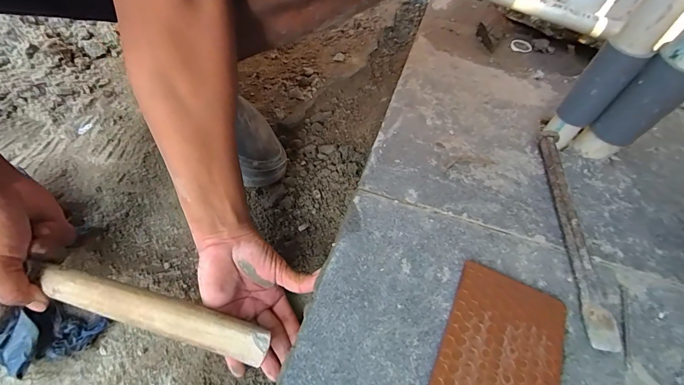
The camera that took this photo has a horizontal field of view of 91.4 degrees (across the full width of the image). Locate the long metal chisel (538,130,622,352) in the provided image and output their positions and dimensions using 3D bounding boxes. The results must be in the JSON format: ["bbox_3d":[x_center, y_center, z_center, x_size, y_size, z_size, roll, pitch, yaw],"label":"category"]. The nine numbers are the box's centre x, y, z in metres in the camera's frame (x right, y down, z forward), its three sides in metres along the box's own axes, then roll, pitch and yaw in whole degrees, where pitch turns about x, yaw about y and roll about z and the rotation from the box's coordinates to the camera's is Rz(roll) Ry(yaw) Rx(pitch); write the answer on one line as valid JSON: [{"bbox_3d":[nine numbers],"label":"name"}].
[{"bbox_3d":[0.227,0.029,0.332,0.017,0.022,0.234,8,54,3],"label":"long metal chisel"}]

